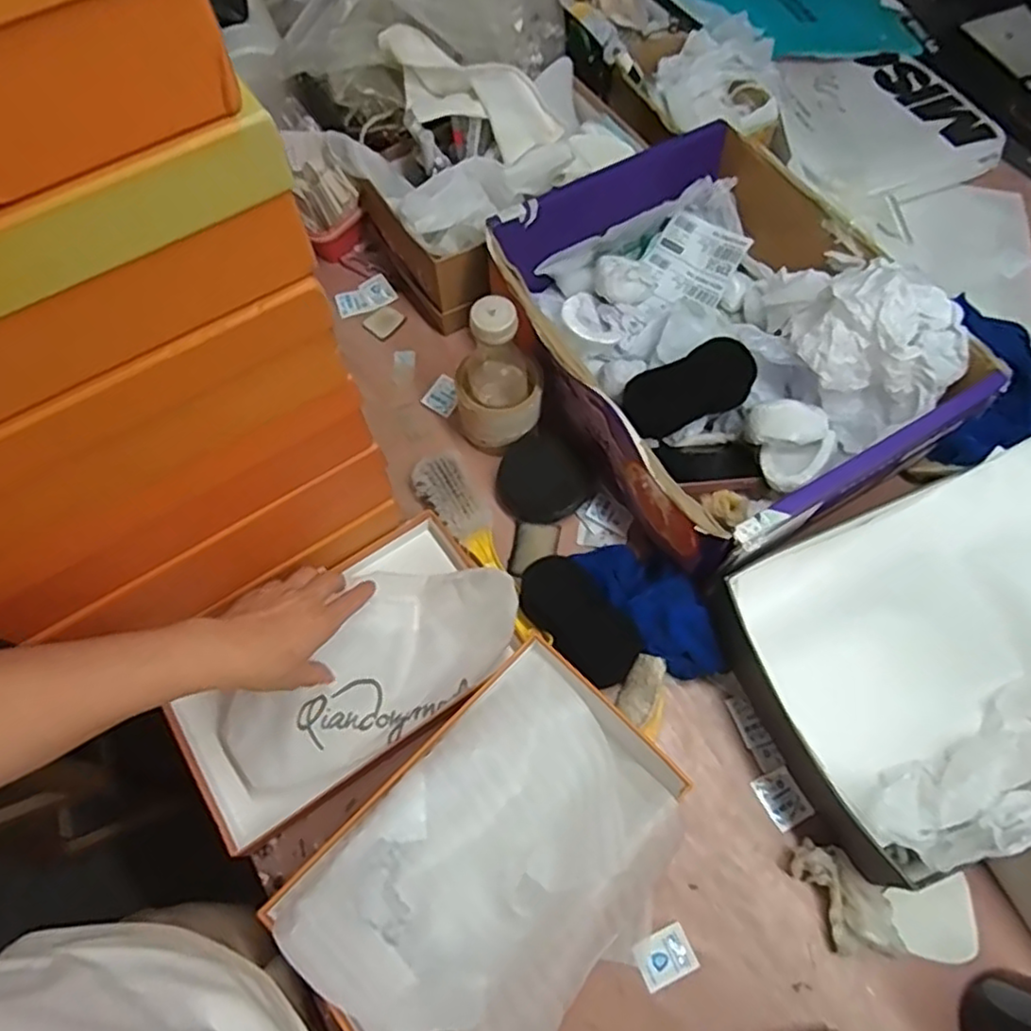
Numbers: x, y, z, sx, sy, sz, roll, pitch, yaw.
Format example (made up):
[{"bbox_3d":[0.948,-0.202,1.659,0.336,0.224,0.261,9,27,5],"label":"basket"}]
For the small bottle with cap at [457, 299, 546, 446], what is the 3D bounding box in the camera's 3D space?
[{"bbox_3d":[-0.019,-0.140,0.654,0.084,0.170,0.074,-8,65,-2],"label":"small bottle with cap"}]

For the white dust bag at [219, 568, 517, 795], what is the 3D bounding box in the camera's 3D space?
[{"bbox_3d":[-0.129,0.133,0.601,0.268,0.052,0.133,-34,69,-10],"label":"white dust bag"}]

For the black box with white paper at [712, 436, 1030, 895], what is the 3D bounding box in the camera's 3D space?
[{"bbox_3d":[0.370,0.111,0.572,0.321,0.117,0.256,-22,67,-8],"label":"black box with white paper"}]

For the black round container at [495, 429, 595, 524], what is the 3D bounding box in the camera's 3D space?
[{"bbox_3d":[0.029,-0.037,0.700,0.088,0.025,0.092,-1,65,1],"label":"black round container"}]

